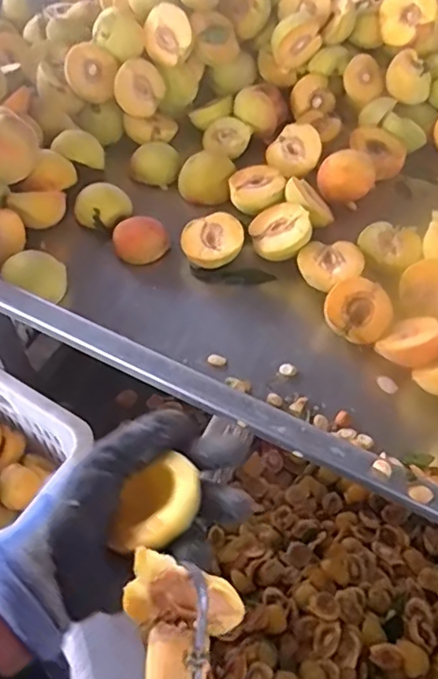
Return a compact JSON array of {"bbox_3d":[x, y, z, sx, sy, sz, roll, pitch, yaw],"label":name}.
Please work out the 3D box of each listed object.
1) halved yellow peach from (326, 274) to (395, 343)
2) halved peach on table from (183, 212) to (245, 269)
[{"bbox_3d":[0.125,-0.026,0.537,0.056,0.029,0.052,43,87,3],"label":"halved yellow peach"},{"bbox_3d":[-0.006,-0.093,0.588,0.058,0.045,0.050,0,55,-2],"label":"halved peach on table"}]

